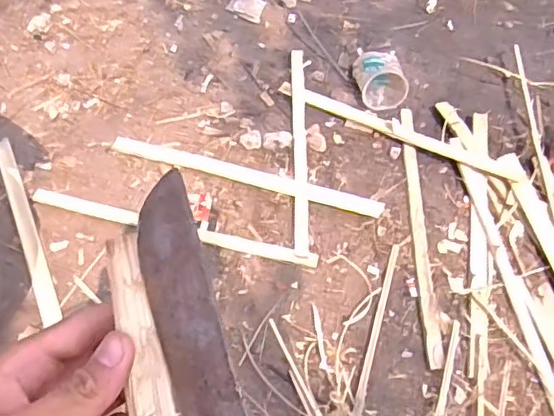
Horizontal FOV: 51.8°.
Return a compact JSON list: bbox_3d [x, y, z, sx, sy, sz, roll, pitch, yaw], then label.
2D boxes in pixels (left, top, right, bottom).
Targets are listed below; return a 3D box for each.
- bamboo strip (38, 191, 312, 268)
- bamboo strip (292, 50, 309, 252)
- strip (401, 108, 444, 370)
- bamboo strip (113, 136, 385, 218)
[{"bbox_3d":[-0.180,0.033,0.986,0.510,0.015,0.032,12,54,9],"label":"bamboo strip"},{"bbox_3d":[0.044,-0.134,1.094,0.025,0.017,0.509,1,53,0],"label":"bamboo strip"},{"bbox_3d":[0.246,0.018,0.988,0.023,0.010,0.531,3,53,2],"label":"strip"},{"bbox_3d":[-0.060,-0.059,1.010,0.495,0.013,0.037,15,56,11],"label":"bamboo strip"}]

